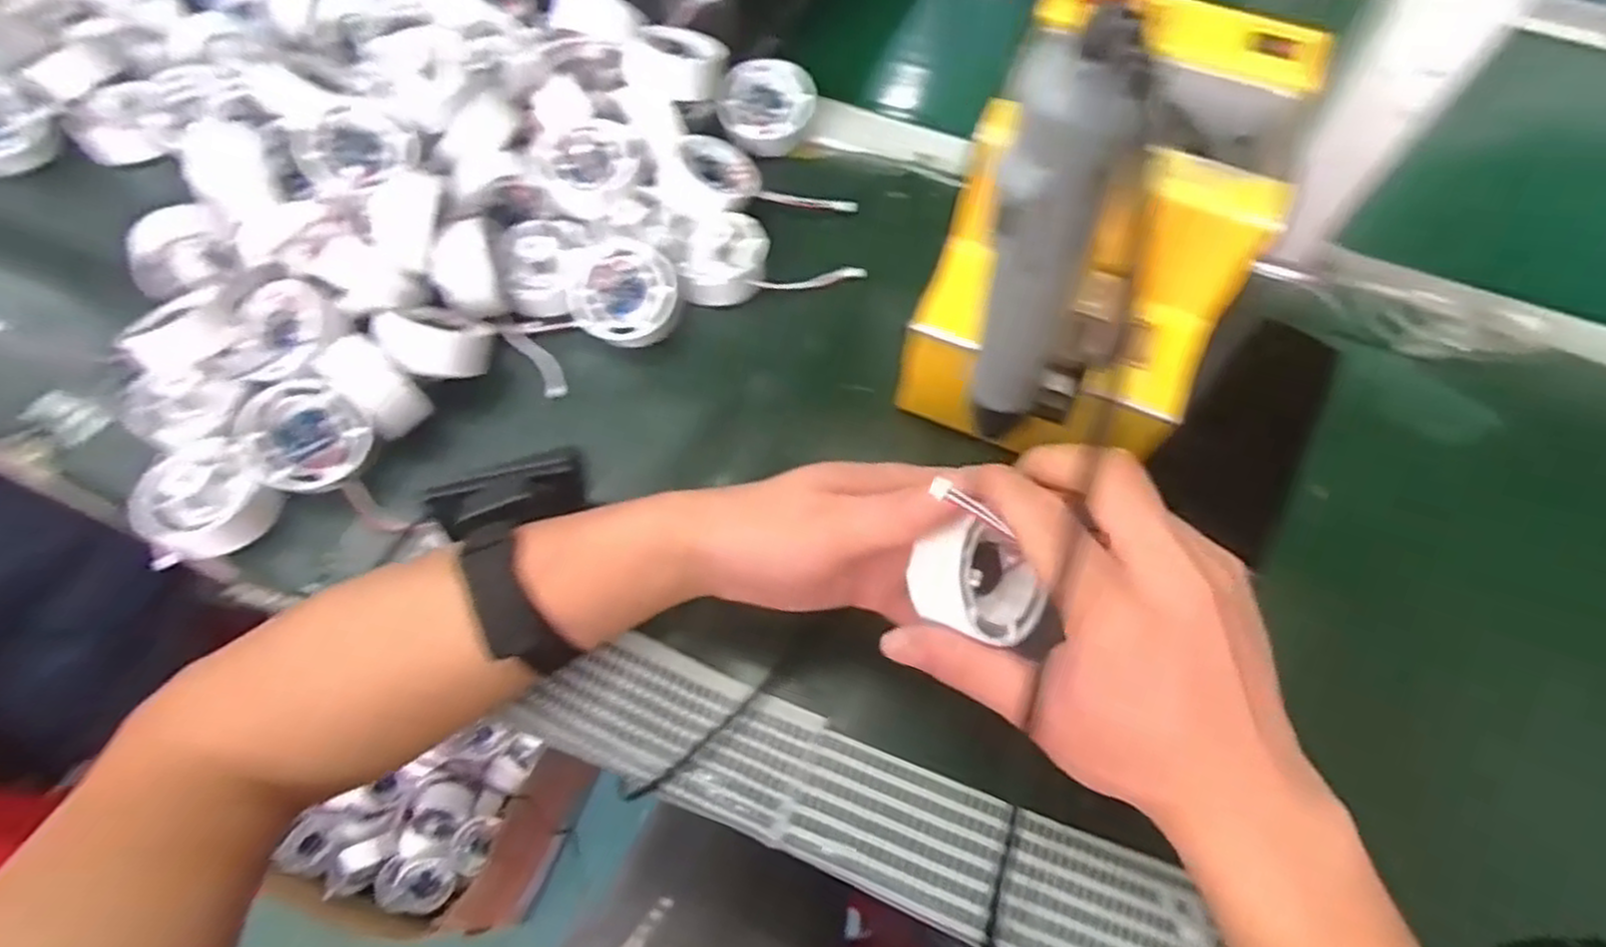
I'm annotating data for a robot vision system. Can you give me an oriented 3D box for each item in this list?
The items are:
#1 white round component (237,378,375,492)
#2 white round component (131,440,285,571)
[{"bbox_3d":[-0.257,-0.020,0.396,0.063,0.026,0.050,26,66,12],"label":"white round component"},{"bbox_3d":[-0.307,0.015,0.390,0.060,0.031,0.063,0,64,-1],"label":"white round component"}]

